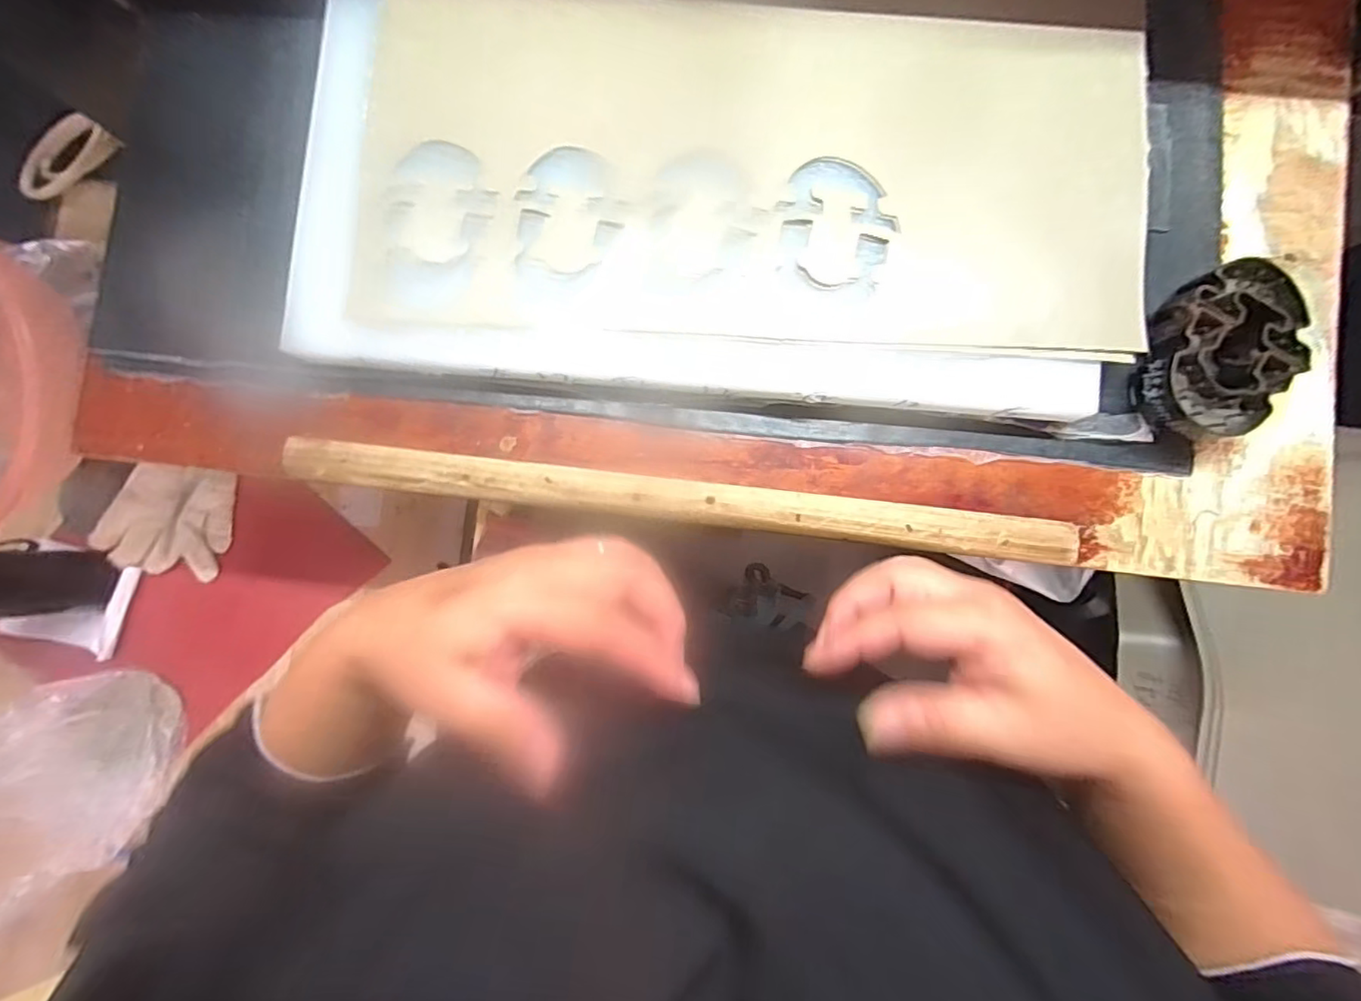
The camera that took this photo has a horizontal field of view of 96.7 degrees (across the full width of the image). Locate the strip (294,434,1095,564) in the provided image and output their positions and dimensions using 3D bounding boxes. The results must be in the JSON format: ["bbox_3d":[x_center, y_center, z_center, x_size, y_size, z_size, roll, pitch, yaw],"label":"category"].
[{"bbox_3d":[-0.006,0.000,0.456,0.574,0.024,0.033,6,85,2],"label":"strip"}]

